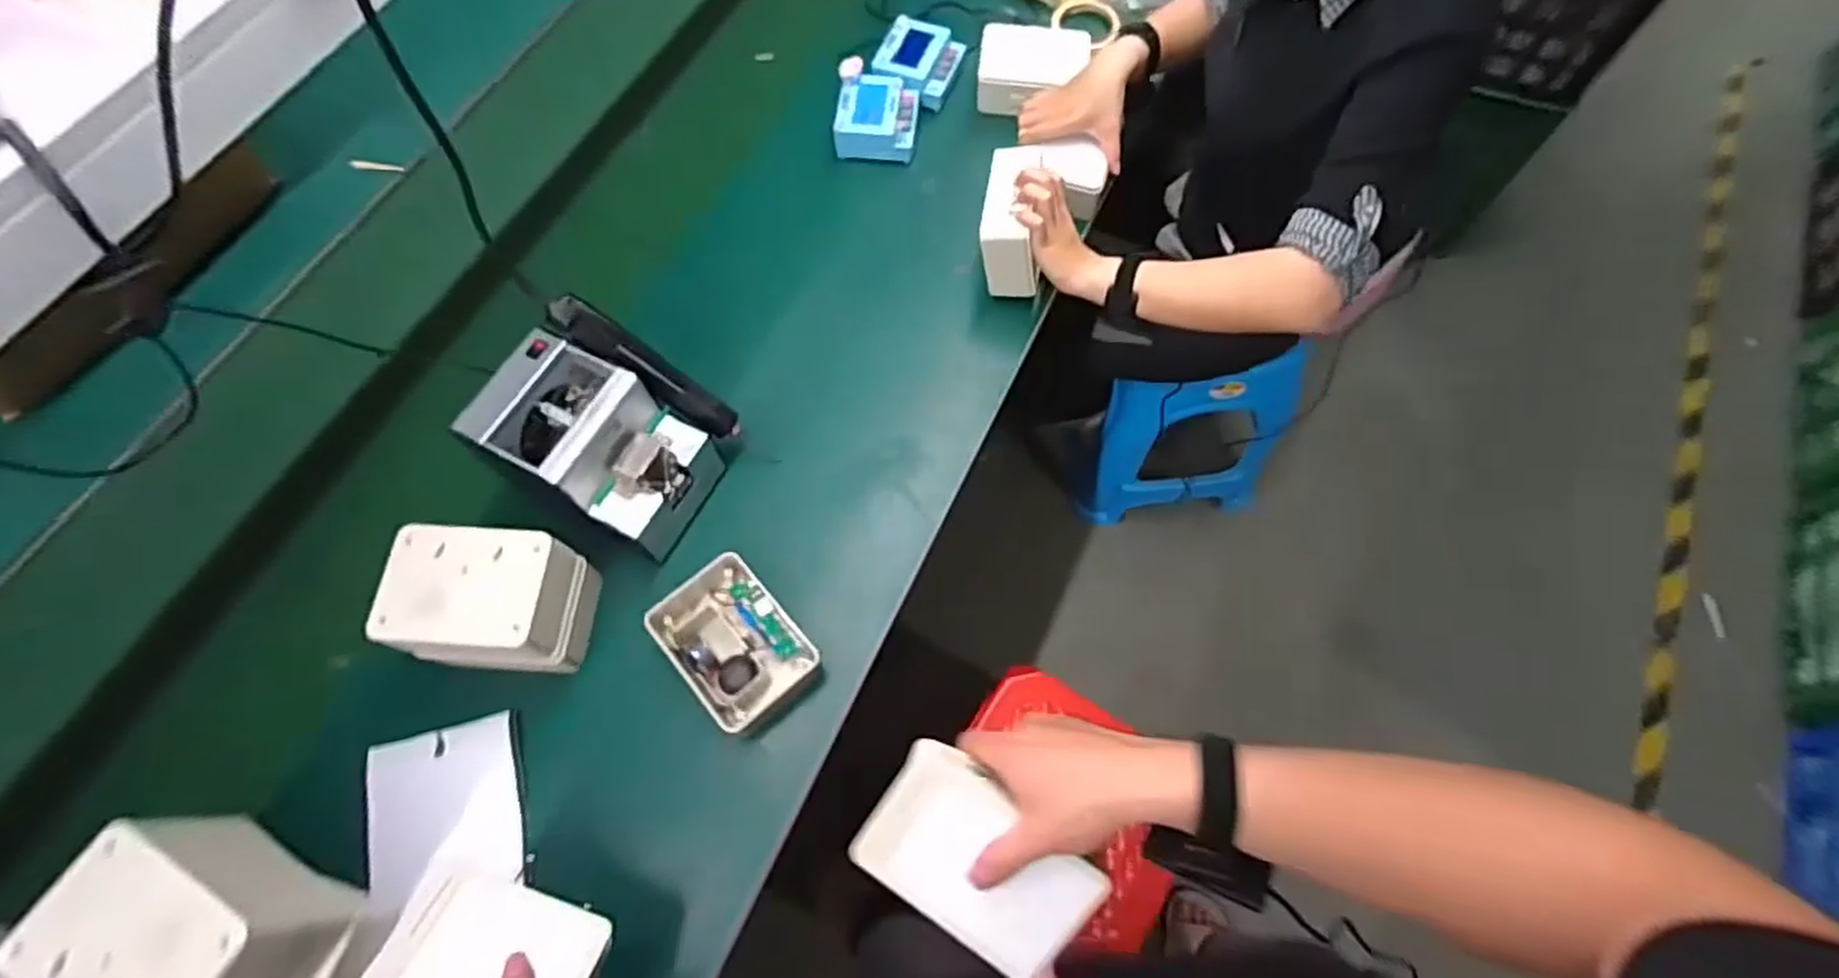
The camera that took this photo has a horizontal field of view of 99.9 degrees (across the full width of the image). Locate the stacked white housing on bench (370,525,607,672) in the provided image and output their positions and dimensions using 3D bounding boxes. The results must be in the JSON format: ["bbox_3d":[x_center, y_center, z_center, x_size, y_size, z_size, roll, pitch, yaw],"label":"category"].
[{"bbox_3d":[-0.394,0.106,0.714,0.145,0.101,0.115,3,67,3],"label":"stacked white housing on bench"}]

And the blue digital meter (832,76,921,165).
[{"bbox_3d":[-0.056,-0.481,0.993,0.102,0.040,0.101,2,67,2],"label":"blue digital meter"}]

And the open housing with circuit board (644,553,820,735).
[{"bbox_3d":[-0.174,0.148,0.738,0.107,0.049,0.146,-40,71,-14],"label":"open housing with circuit board"}]

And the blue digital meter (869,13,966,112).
[{"bbox_3d":[-0.001,-0.574,1.038,0.102,0.039,0.126,20,68,10],"label":"blue digital meter"}]

